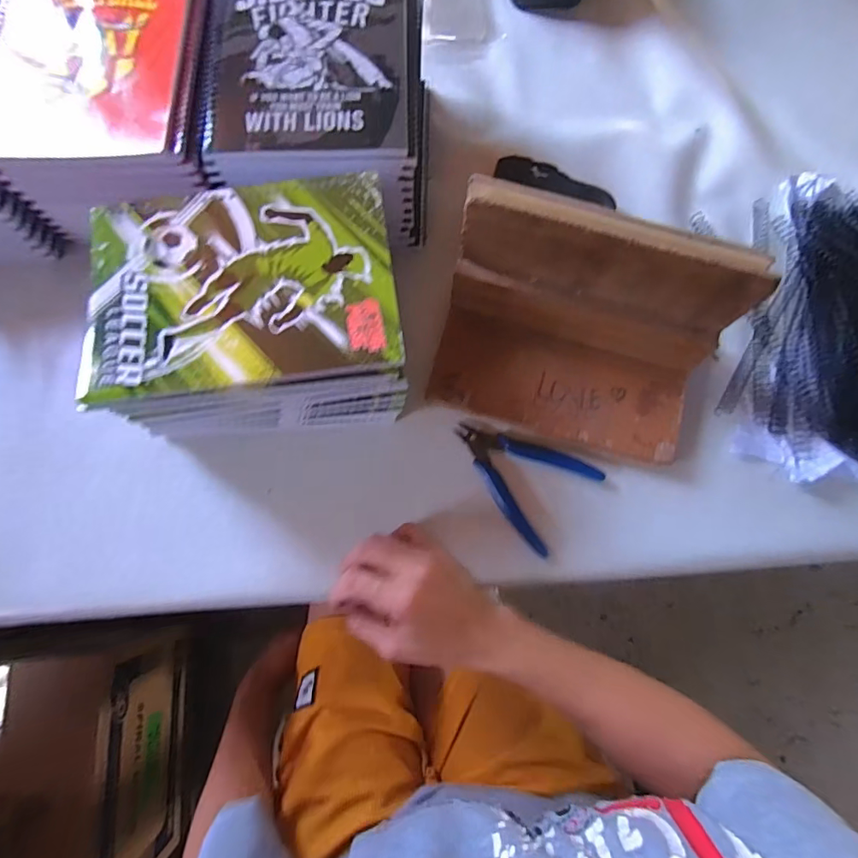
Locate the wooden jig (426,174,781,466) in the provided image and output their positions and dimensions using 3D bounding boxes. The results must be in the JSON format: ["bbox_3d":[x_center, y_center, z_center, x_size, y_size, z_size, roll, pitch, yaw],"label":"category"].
[{"bbox_3d":[0.109,-0.066,0.359,0.215,0.127,0.130,18,77,3],"label":"wooden jig"}]

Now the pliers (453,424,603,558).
[{"bbox_3d":[0.073,0.033,0.398,0.117,0.014,0.084,41,79,8],"label":"pliers"}]

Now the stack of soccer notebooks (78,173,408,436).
[{"bbox_3d":[-0.124,-0.086,0.365,0.200,0.116,0.152,-7,77,-3],"label":"stack of soccer notebooks"}]

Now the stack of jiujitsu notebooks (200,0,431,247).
[{"bbox_3d":[-0.088,-0.278,0.421,0.173,0.113,0.209,1,77,-1],"label":"stack of jiujitsu notebooks"}]

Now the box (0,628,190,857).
[{"bbox_3d":[-0.669,0.589,0.829,0.348,0.293,0.389,-5,76,-1],"label":"box"}]

